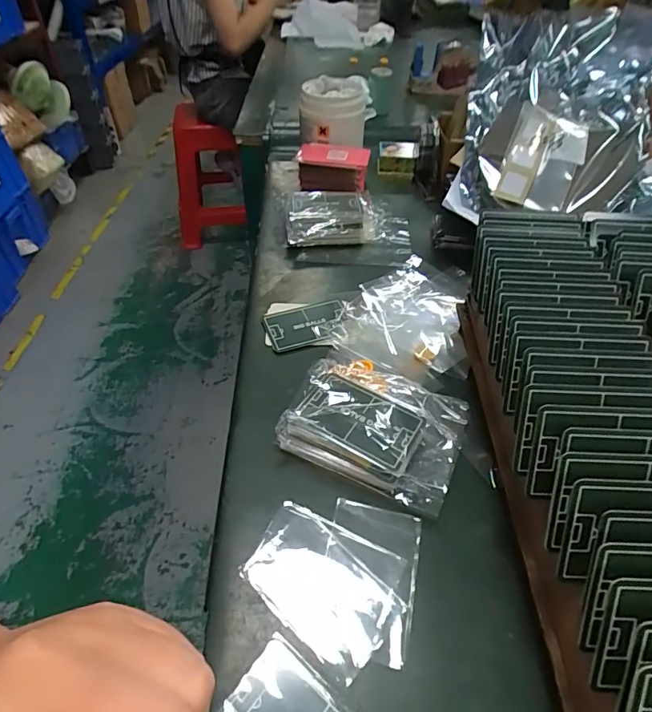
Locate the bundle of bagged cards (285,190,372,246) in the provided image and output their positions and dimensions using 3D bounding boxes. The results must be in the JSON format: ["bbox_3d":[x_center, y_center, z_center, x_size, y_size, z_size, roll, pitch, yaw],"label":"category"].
[{"bbox_3d":[0.003,-0.166,0.541,0.106,0.040,0.086,-5,46,-8],"label":"bundle of bagged cards"}]

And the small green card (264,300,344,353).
[{"bbox_3d":[-0.019,-0.032,0.430,0.075,0.005,0.051,-14,47,-11],"label":"small green card"}]

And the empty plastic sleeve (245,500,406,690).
[{"bbox_3d":[-0.005,0.138,0.270,0.093,0.004,0.056,36,55,24],"label":"empty plastic sleeve"}]

